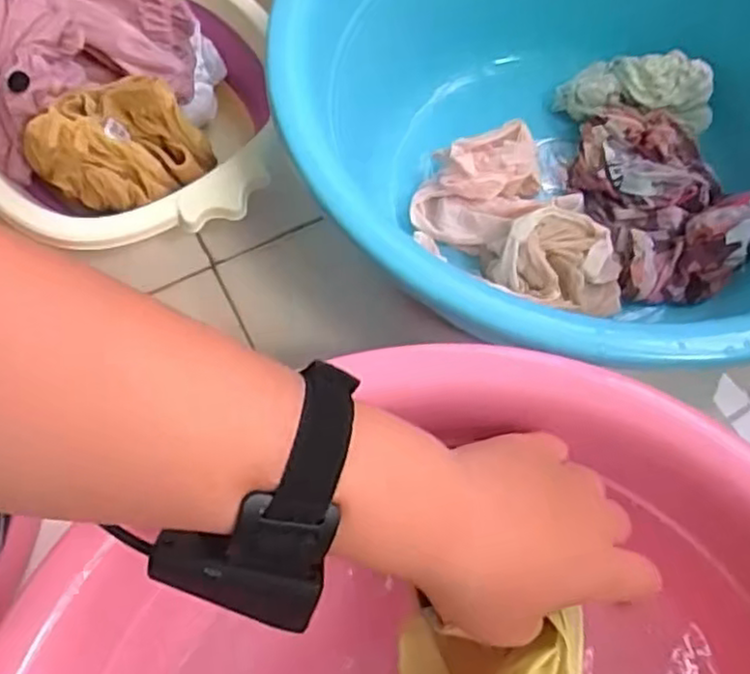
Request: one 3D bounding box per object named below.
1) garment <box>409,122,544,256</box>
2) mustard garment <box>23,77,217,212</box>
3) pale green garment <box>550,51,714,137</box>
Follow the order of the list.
[{"bbox_3d":[0.090,-0.127,0.585,0.086,0.043,0.111,31,70,13],"label":"garment"},{"bbox_3d":[-0.185,-0.140,0.516,0.117,0.069,0.071,-24,68,-10],"label":"mustard garment"},{"bbox_3d":[0.221,-0.207,0.609,0.128,0.056,0.047,8,65,18],"label":"pale green garment"}]

